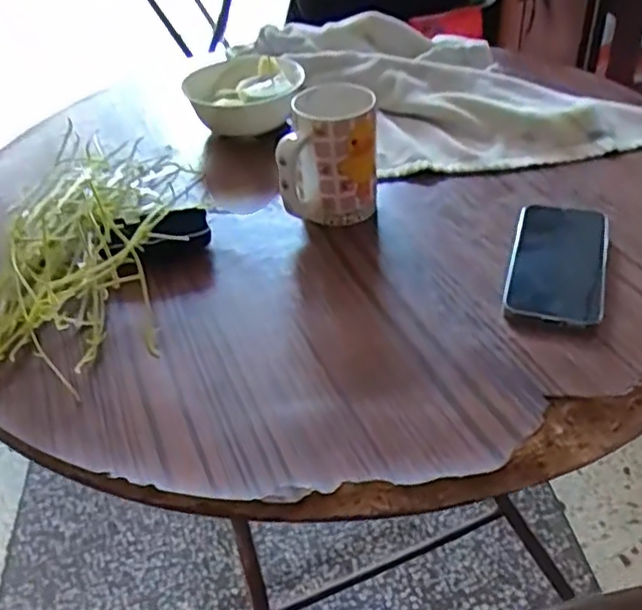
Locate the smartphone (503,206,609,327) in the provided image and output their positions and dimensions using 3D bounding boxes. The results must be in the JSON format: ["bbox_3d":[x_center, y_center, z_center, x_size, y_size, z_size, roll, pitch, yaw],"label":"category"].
[{"bbox_3d":[0.213,-0.042,0.597,0.080,0.012,0.154,8,40,19],"label":"smartphone"}]

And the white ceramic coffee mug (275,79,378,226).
[{"bbox_3d":[0.006,-0.145,0.663,0.096,0.118,0.087,-8,38,0],"label":"white ceramic coffee mug"}]

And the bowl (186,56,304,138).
[{"bbox_3d":[-0.096,-0.267,0.847,0.145,0.063,0.136,-11,38,-4],"label":"bowl"}]

